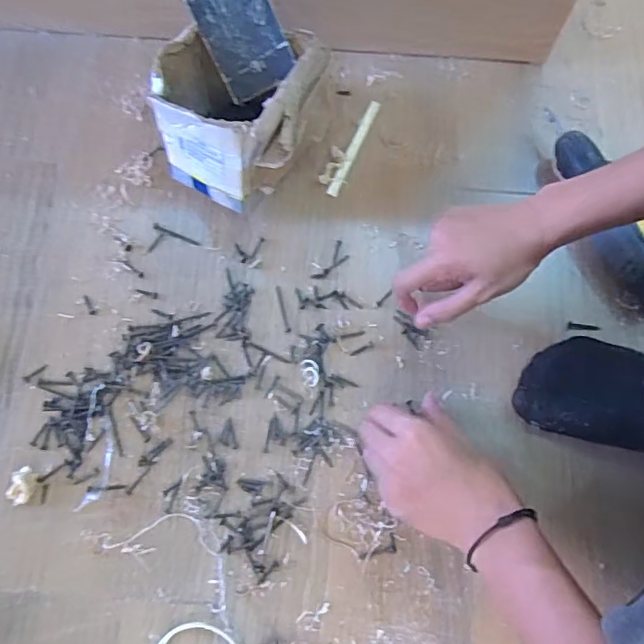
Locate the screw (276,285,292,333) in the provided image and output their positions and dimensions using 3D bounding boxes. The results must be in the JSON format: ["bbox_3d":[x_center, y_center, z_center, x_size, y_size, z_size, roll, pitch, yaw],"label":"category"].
[{"bbox_3d":[-0.037,-0.013,0.522,0.006,0.004,0.047,-11,72,-5],"label":"screw"}]

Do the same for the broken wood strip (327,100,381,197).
[{"bbox_3d":[0.035,-0.183,0.580,0.012,0.004,0.124,22,72,6],"label":"broken wood strip"}]

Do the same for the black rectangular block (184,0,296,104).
[{"bbox_3d":[-0.074,-0.264,0.493,0.069,0.113,0.008,-20,27,12],"label":"black rectangular block"}]

